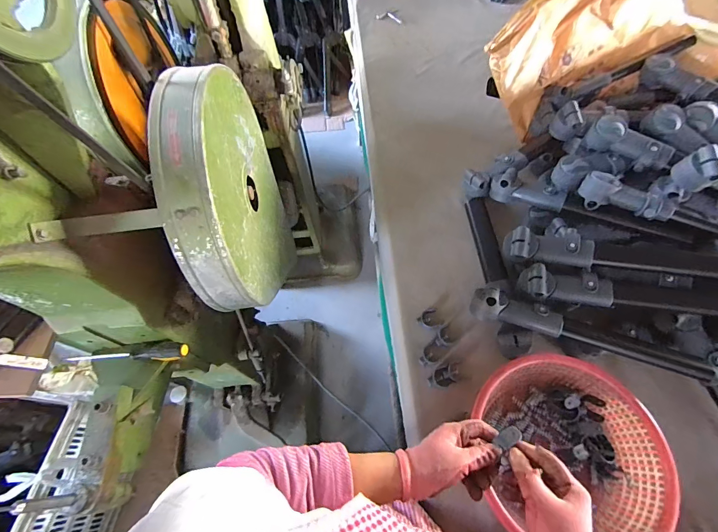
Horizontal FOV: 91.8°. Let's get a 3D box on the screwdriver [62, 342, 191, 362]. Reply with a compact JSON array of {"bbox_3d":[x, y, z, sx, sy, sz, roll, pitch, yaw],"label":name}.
[{"bbox_3d":[-0.442,0.168,0.662,0.231,0.030,0.028,-4,62,0],"label":"screwdriver"}]

